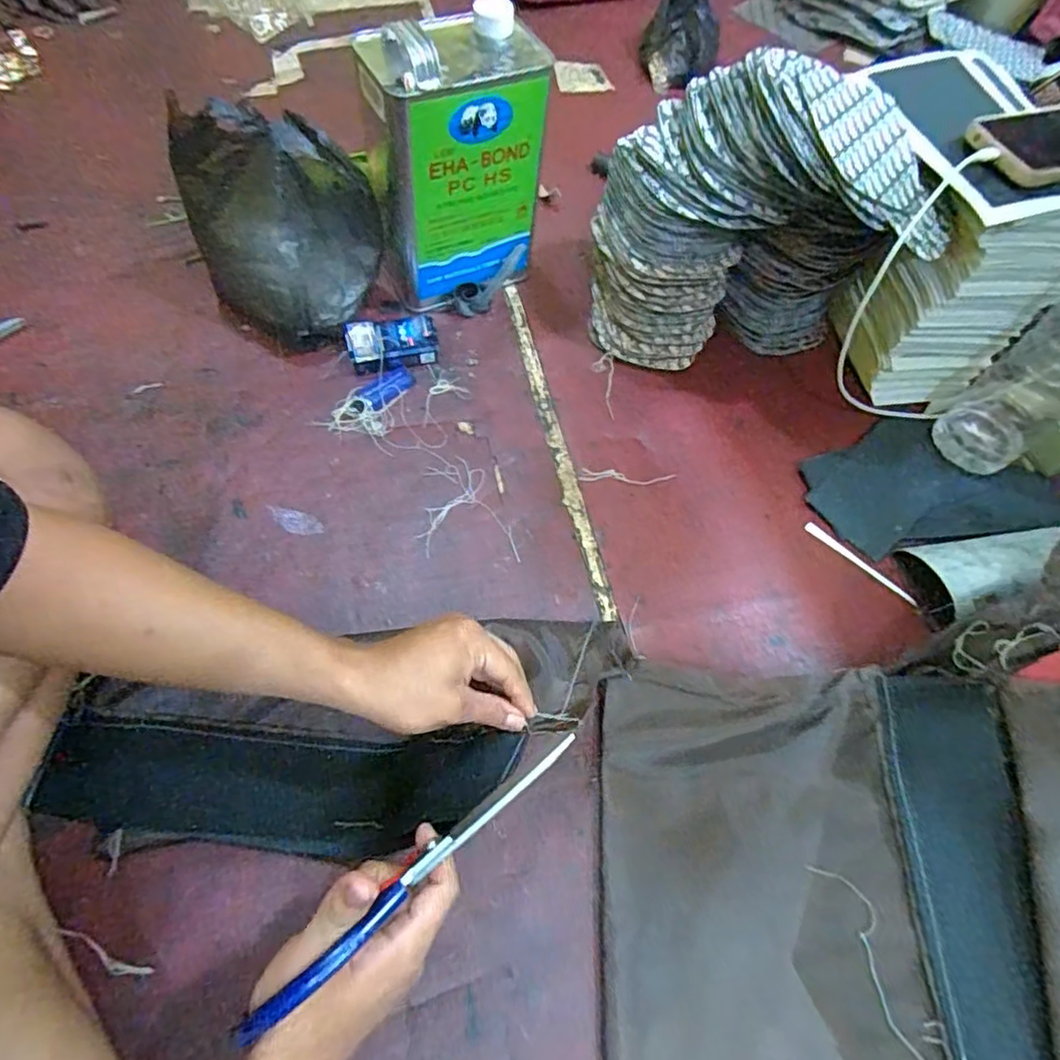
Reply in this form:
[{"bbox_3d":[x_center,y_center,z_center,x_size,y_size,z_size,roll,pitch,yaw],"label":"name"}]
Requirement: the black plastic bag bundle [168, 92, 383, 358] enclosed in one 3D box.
[{"bbox_3d":[-0.255,-0.308,0.658,0.154,0.201,0.136,29,63,10],"label":"black plastic bag bundle"}]

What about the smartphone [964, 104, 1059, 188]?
[{"bbox_3d":[0.461,-0.342,0.565,0.173,0.014,0.083,-20,69,-18],"label":"smartphone"}]

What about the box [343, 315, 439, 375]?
[{"bbox_3d":[-0.151,-0.207,0.703,0.094,0.016,0.064,-13,64,-12],"label":"box"}]

